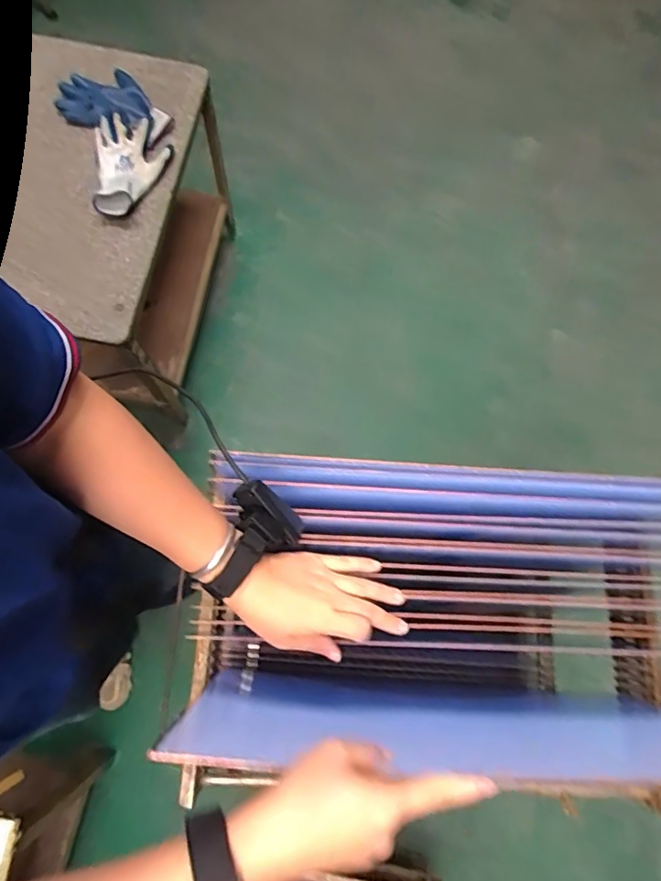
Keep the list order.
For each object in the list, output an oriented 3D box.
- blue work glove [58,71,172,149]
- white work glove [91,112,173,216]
[{"bbox_3d":[-0.396,-0.608,0.960,0.208,0.032,0.127,33,76,6],"label":"blue work glove"},{"bbox_3d":[-0.346,-0.485,0.925,0.131,0.033,0.191,-7,75,-5],"label":"white work glove"}]

